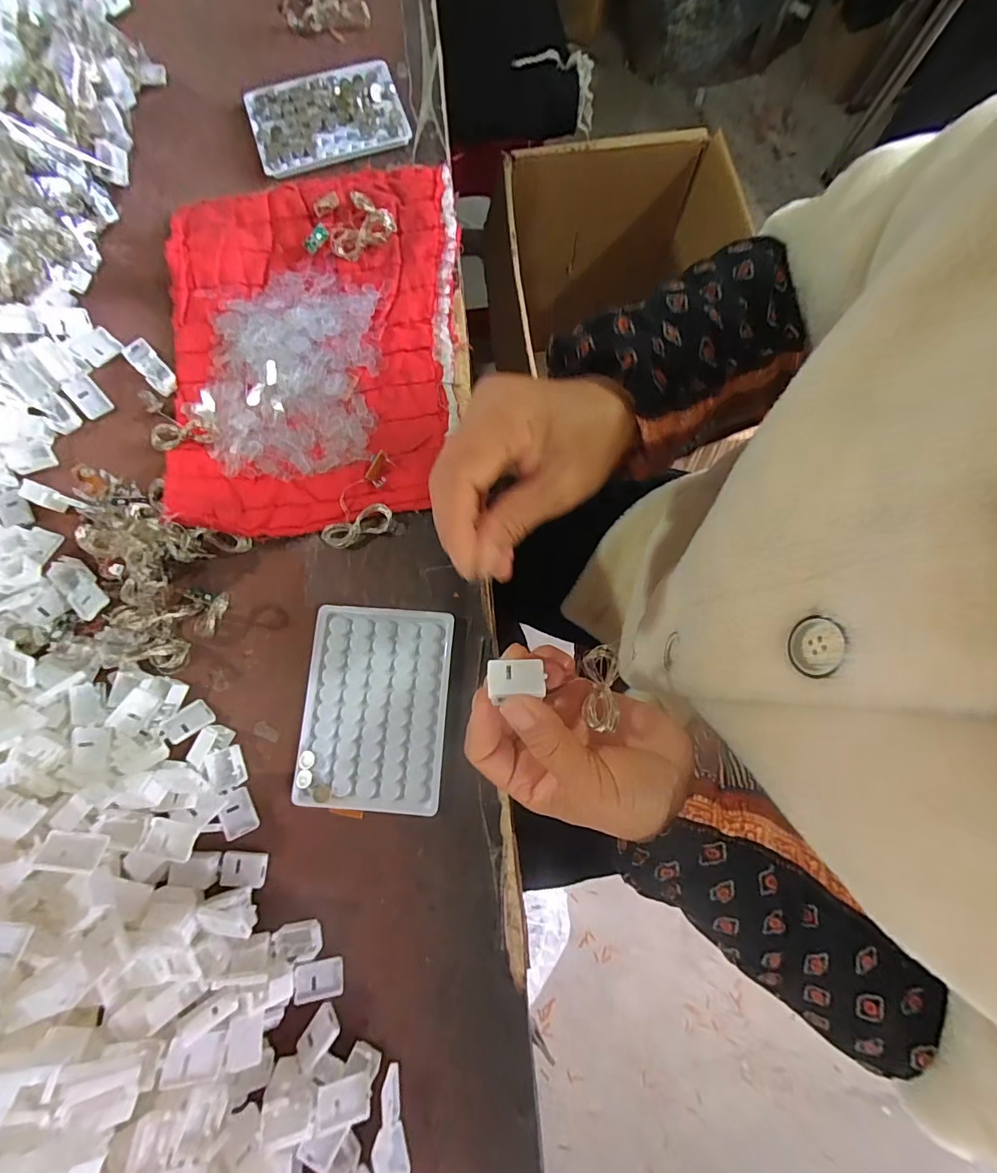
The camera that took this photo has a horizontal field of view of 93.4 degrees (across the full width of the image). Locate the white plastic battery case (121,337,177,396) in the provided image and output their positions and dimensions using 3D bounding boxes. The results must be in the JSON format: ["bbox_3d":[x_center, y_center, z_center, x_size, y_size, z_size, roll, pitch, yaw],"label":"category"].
[{"bbox_3d":[-0.272,-0.173,0.366,0.020,0.004,0.059,-42,81,-7],"label":"white plastic battery case"}]

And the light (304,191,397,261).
[{"bbox_3d":[-0.117,-0.294,0.377,0.068,0.020,0.056,2,79,1],"label":"light"}]

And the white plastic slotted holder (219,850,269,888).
[{"bbox_3d":[-0.162,0.179,0.298,0.028,0.004,0.020,4,79,2],"label":"white plastic slotted holder"}]

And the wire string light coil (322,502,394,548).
[{"bbox_3d":[-0.101,-0.043,0.338,0.051,0.007,0.019,-25,79,-4],"label":"wire string light coil"}]

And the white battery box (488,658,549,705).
[{"bbox_3d":[0.008,0.046,0.225,0.025,0.011,0.020,-1,48,2],"label":"white battery box"}]

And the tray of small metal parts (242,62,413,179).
[{"bbox_3d":[-0.151,-0.415,0.413,0.129,0.007,0.094,-17,79,-2],"label":"tray of small metal parts"}]

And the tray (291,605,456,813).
[{"bbox_3d":[-0.083,0.080,0.316,0.094,0.007,0.129,4,79,2],"label":"tray"}]

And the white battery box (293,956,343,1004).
[{"bbox_3d":[-0.108,0.237,0.282,0.026,0.008,0.020,-4,79,0],"label":"white battery box"}]

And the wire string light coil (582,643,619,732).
[{"bbox_3d":[0.053,0.049,0.242,0.016,0.009,0.048,10,41,3],"label":"wire string light coil"}]

